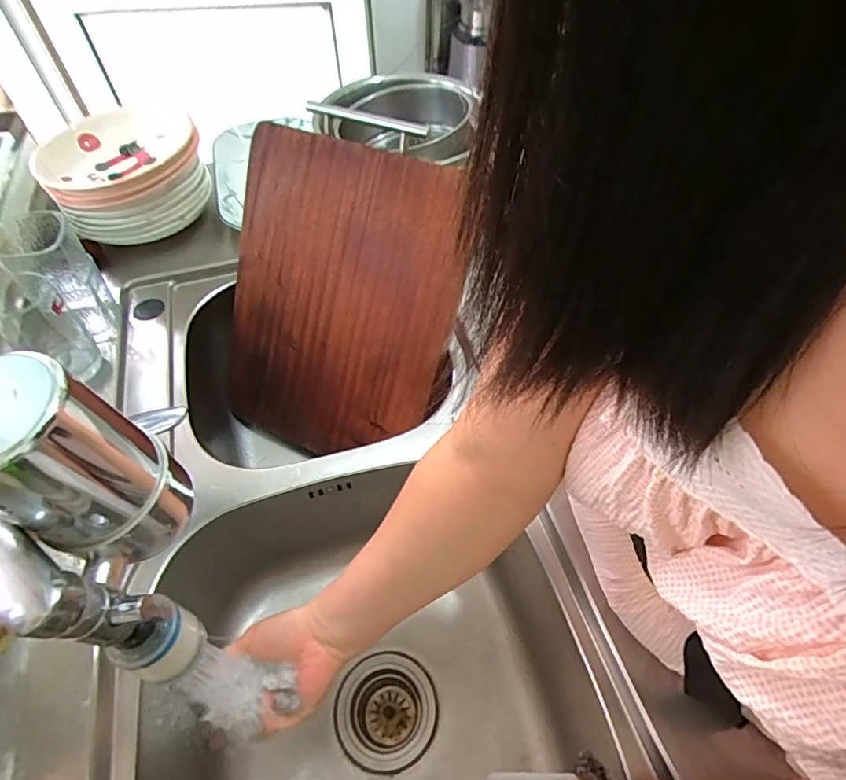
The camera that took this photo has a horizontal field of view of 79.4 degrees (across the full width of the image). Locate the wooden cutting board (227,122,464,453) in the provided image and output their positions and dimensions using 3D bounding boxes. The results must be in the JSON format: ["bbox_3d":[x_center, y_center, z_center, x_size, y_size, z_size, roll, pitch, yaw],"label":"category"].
[{"bbox_3d":[-0.112,-0.096,0.632,0.292,0.384,0.013,20,24,17],"label":"wooden cutting board"}]

